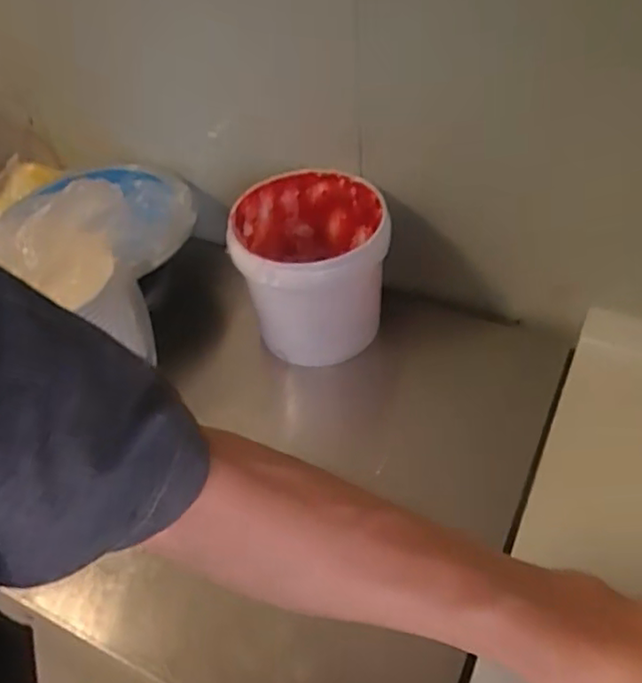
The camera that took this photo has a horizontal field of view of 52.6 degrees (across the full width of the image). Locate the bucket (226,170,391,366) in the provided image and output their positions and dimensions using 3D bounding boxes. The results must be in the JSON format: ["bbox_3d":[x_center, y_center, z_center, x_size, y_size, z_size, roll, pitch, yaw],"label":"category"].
[{"bbox_3d":[-0.011,-0.102,0.870,0.191,0.168,0.206,-3,47,3],"label":"bucket"}]

